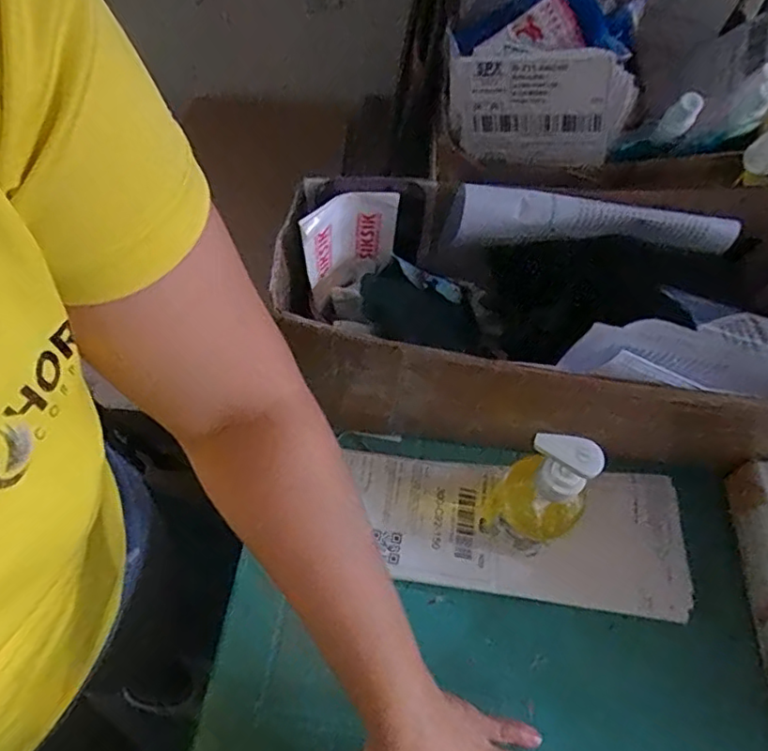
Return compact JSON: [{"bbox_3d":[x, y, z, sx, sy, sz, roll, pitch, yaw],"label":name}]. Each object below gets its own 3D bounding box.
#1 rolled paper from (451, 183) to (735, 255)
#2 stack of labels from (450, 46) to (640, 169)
[{"bbox_3d":[0.166,-0.119,0.471,0.217,0.048,0.030,1,59,-3],"label":"rolled paper"},{"bbox_3d":[0.112,-0.200,0.452,0.131,0.083,0.032,8,51,17],"label":"stack of labels"}]

